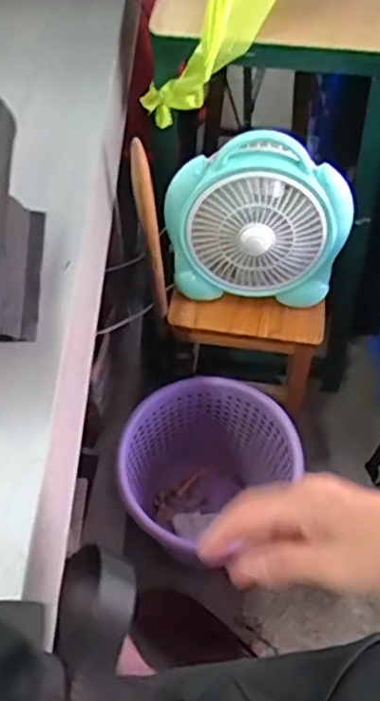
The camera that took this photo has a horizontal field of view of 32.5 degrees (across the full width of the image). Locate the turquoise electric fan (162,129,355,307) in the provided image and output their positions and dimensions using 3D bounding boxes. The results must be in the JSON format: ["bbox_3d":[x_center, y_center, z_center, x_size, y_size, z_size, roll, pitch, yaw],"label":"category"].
[{"bbox_3d":[0.093,-0.174,0.892,0.238,0.217,0.110,14,55,8],"label":"turquoise electric fan"}]

